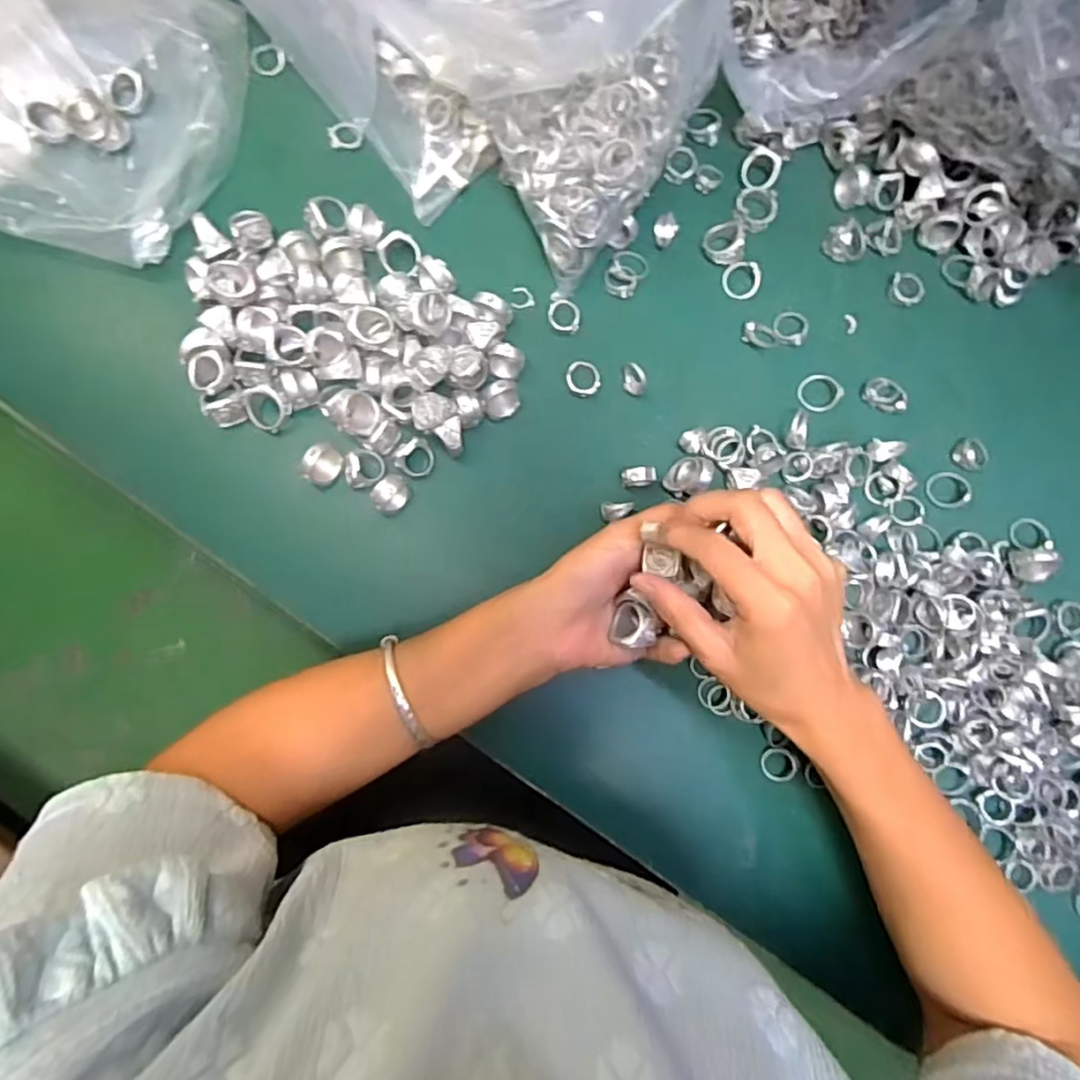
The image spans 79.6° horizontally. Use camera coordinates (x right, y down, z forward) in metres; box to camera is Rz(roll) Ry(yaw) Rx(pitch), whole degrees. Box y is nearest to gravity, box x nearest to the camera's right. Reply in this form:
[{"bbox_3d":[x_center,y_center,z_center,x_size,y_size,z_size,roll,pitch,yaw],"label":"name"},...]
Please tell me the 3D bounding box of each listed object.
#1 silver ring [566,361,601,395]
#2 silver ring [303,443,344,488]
[{"bbox_3d":[0.029,-0.109,0.435,0.023,0.006,0.021,0,84,-4],"label":"silver ring"},{"bbox_3d":[-0.136,-0.048,0.406,0.017,0.024,0.025,25,83,-1],"label":"silver ring"}]

